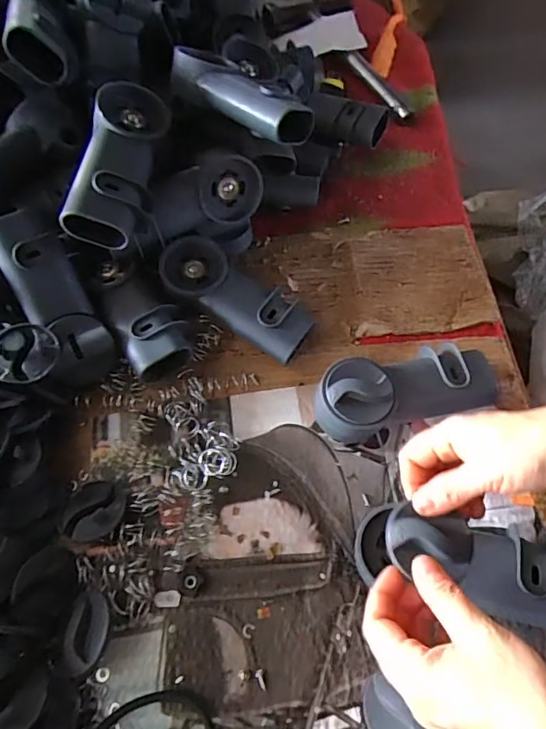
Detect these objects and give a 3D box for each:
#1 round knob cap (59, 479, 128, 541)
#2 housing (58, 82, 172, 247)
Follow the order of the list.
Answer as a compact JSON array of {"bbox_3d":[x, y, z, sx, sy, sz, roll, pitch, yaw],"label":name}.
[{"bbox_3d":[-0.154,0.124,0.422,0.051,0.021,0.053,0,62,1],"label":"round knob cap"},{"bbox_3d":[-0.135,-0.181,0.437,0.059,0.054,0.158,4,62,3],"label":"housing"}]

